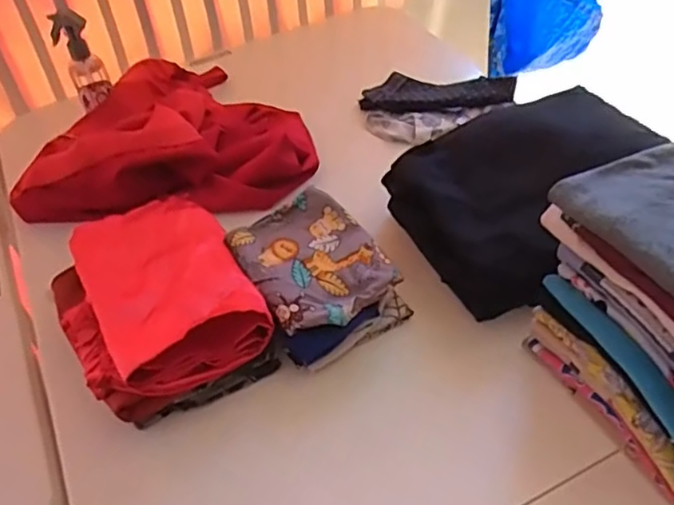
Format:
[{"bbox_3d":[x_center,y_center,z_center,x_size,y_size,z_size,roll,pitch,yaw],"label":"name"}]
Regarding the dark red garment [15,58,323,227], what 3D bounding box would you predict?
[{"bbox_3d":[-0.236,-0.194,0.906,0.381,0.090,0.325,-6,47,1],"label":"dark red garment"}]

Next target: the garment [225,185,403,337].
[{"bbox_3d":[-0.030,0.005,0.681,0.133,0.023,0.173,-30,51,-20],"label":"garment"}]

